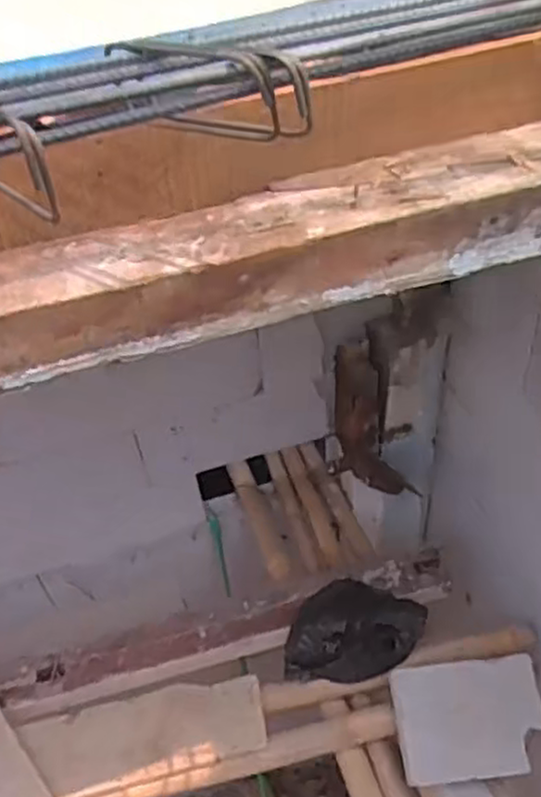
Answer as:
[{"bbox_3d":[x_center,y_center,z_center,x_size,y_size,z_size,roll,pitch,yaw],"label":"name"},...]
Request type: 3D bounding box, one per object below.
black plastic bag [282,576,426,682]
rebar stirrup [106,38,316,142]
[{"bbox_3d":[0.168,0.468,1.489,0.296,0.096,0.187,-11,45,-5],"label":"black plastic bag"},{"bbox_3d":[-0.046,-0.226,0.534,0.164,0.078,0.041,19,50,24],"label":"rebar stirrup"}]

